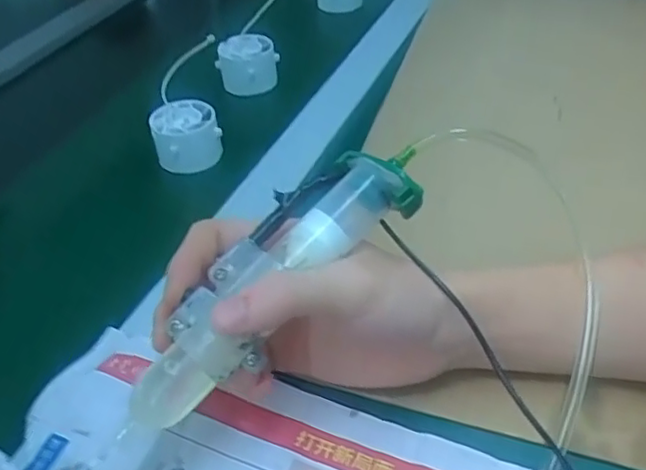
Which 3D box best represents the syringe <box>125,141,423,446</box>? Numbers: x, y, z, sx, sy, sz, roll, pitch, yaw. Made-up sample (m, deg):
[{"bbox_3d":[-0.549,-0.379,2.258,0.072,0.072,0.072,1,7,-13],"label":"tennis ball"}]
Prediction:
[{"bbox_3d":[-0.019,0.026,0.283,0.047,0.036,0.155,32,70,31],"label":"syringe"}]

